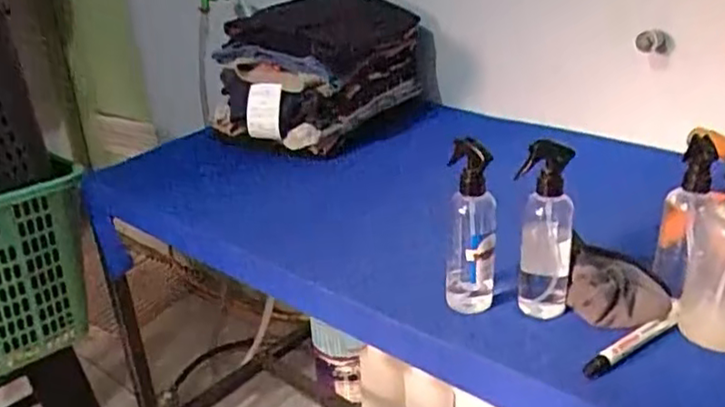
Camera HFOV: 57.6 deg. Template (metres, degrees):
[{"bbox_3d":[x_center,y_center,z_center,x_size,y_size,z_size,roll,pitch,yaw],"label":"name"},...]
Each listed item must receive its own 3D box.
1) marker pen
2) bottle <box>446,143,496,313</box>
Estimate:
[{"bbox_3d":[0.264,0.139,0.647,0.136,0.011,0.016,-19,30,-30],"label":"marker pen"},{"bbox_3d":[0.117,0.030,0.706,0.051,0.195,0.051,3,26,11],"label":"bottle"}]

